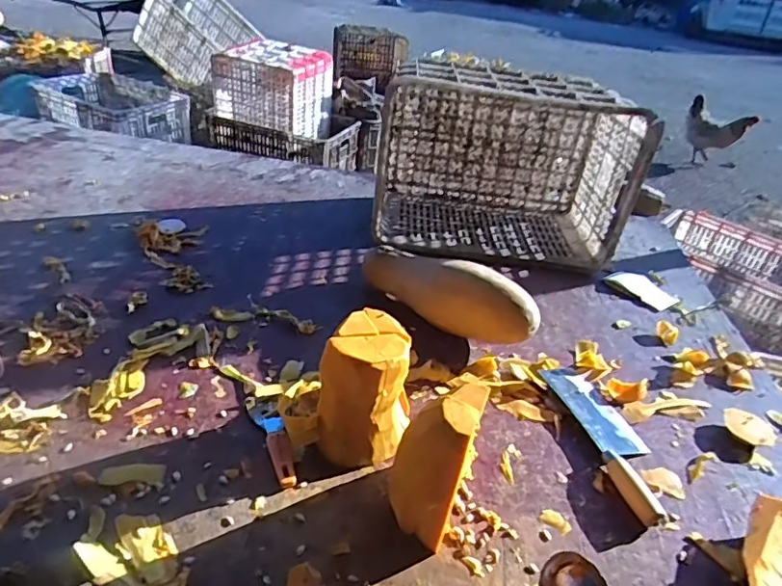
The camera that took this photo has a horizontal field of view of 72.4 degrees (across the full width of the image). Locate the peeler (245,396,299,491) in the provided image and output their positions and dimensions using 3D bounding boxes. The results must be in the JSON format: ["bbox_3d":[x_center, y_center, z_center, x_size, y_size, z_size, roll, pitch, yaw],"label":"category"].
[{"bbox_3d":[-0.154,0.186,0.700,0.037,0.011,0.156,-9,35,-24],"label":"peeler"}]

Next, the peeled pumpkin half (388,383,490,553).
[{"bbox_3d":[0.042,0.186,0.590,0.079,0.175,0.089,16,33,14],"label":"peeled pumpkin half"}]

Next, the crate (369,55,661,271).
[{"bbox_3d":[0.245,-0.298,1.229,0.523,0.352,0.334,8,32,1],"label":"crate"}]

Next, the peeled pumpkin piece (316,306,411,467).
[{"bbox_3d":[-0.030,0.121,0.681,0.113,0.165,0.115,8,32,1],"label":"peeled pumpkin piece"}]

